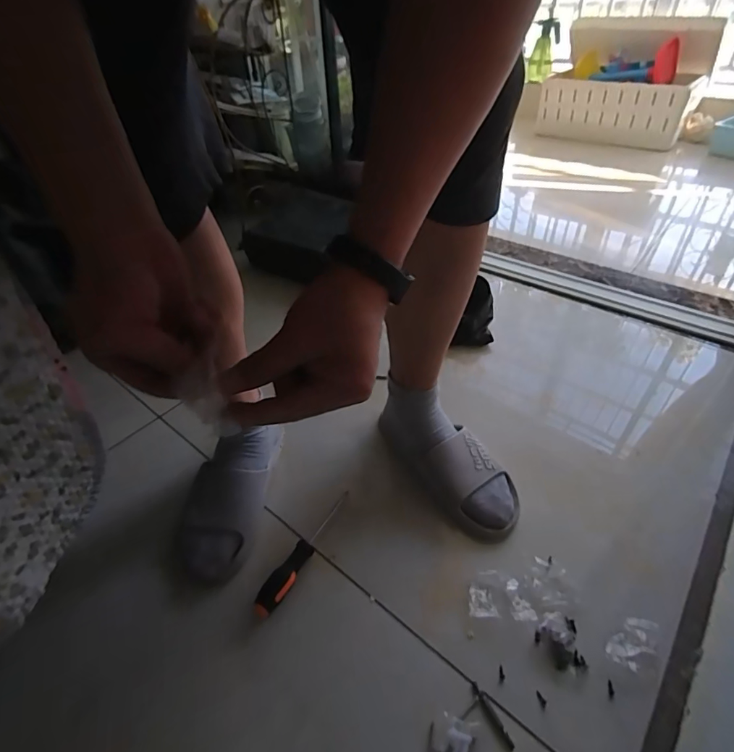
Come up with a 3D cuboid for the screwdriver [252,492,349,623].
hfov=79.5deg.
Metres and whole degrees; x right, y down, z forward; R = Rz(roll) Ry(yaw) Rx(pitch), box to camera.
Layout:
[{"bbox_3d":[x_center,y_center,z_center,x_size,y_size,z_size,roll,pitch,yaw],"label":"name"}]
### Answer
[{"bbox_3d":[-0.082,0.225,0.585,0.025,0.029,0.192,17,46,22],"label":"screwdriver"}]

